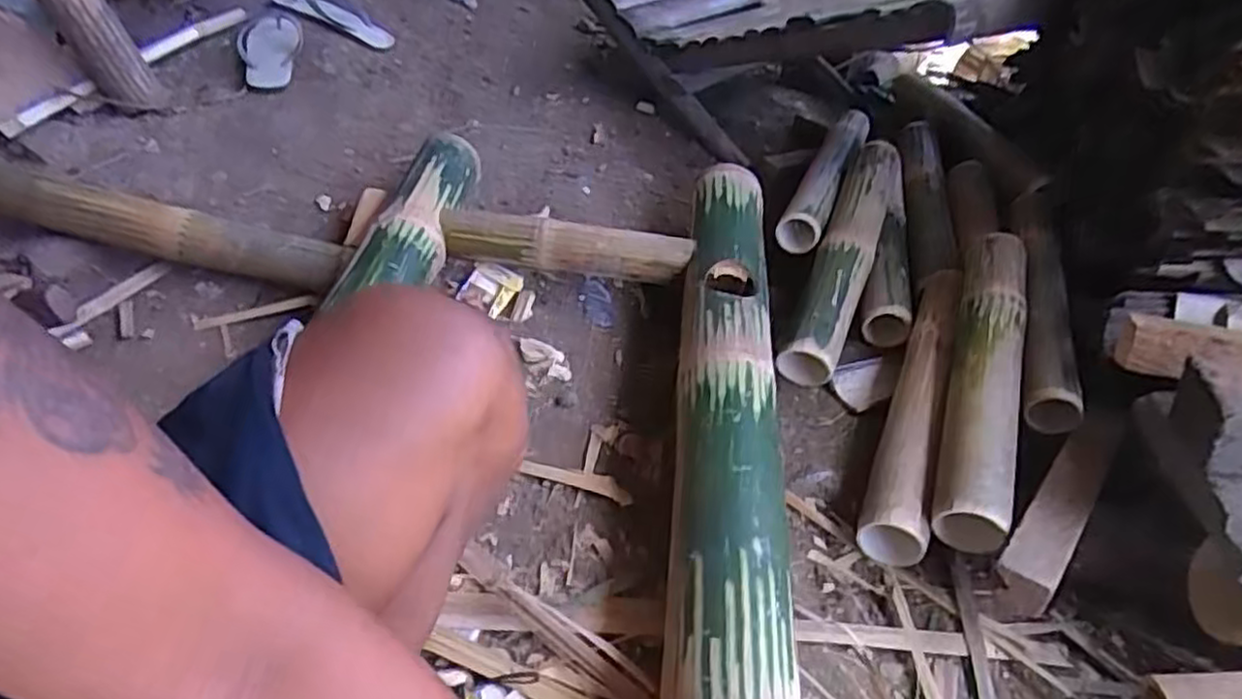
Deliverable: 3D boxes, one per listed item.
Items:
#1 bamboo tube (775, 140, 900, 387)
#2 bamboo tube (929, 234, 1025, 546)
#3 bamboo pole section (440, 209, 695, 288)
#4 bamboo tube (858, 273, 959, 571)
[{"bbox_3d":[0.337,-0.156,1.092,0.074,0.075,0.513,20,51,13],"label":"bamboo tube"},{"bbox_3d":[0.439,0.013,0.886,0.077,0.062,0.511,20,46,13],"label":"bamboo tube"},{"bbox_3d":[-0.075,-0.140,1.003,0.335,0.059,0.059,10,45,4],"label":"bamboo pole section"},{"bbox_3d":[0.371,0.048,0.907,0.063,0.073,0.476,21,46,14],"label":"bamboo tube"}]

